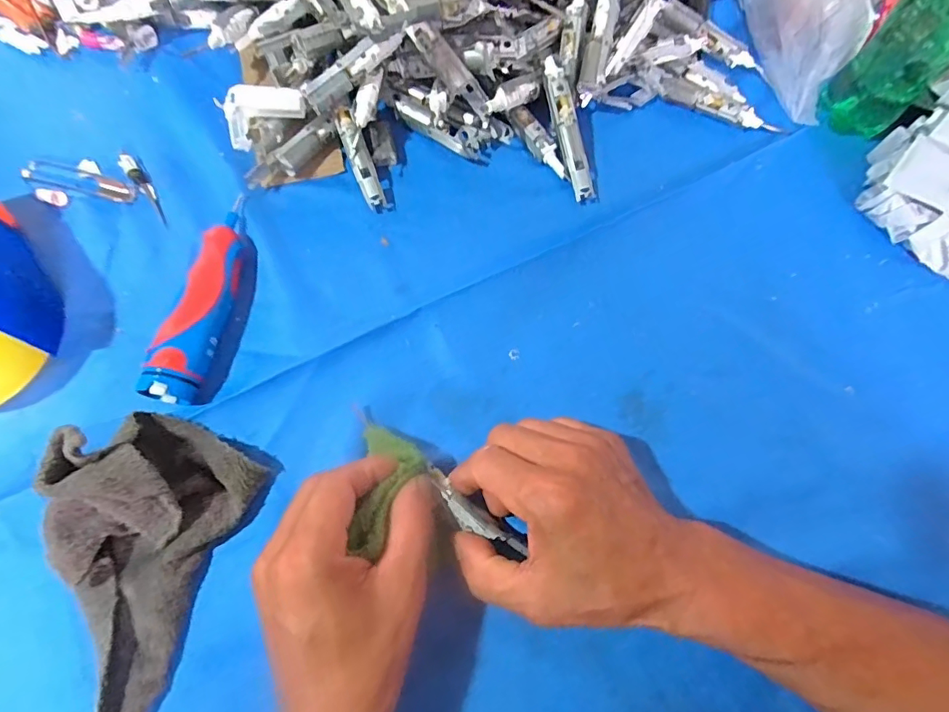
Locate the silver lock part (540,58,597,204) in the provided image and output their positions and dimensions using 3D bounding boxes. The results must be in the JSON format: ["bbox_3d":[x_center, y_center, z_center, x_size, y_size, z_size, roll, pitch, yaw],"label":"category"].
[{"bbox_3d":[0.075,-0.185,0.397,0.016,0.015,0.122,-12,85,-7],"label":"silver lock part"}]

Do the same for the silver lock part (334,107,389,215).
[{"bbox_3d":[-0.089,-0.154,0.383,0.017,0.014,0.085,-21,88,-10],"label":"silver lock part"}]

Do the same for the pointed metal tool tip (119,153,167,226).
[{"bbox_3d":[-0.256,-0.131,0.382,0.010,0.006,0.074,-37,76,-14],"label":"pointed metal tool tip"}]

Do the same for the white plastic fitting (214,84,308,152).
[{"bbox_3d":[-0.163,-0.185,0.384,0.067,0.047,0.022,-10,71,-6],"label":"white plastic fitting"}]

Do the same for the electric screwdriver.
[{"bbox_3d":[-0.183,-0.042,0.338,0.031,0.028,0.149,10,70,1],"label":"electric screwdriver"}]

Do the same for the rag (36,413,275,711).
[{"bbox_3d":[-0.191,0.108,0.266,0.092,0.055,0.149,19,70,5],"label":"rag"}]

